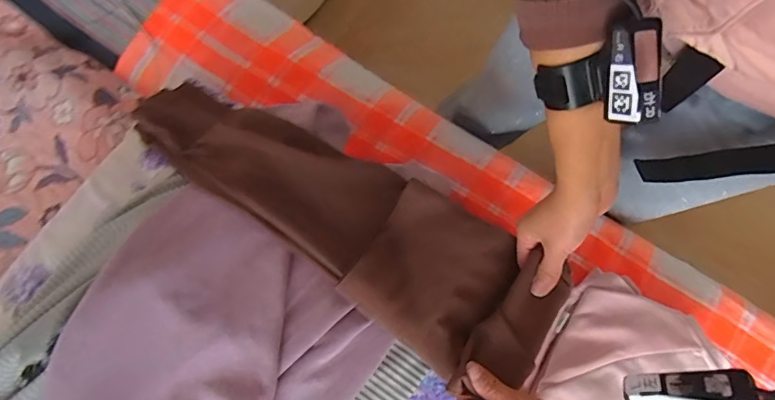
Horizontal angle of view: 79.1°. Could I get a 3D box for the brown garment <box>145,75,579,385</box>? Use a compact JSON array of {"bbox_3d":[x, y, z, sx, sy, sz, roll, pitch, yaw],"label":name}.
[{"bbox_3d":[-0.068,-0.006,0.486,0.509,0.074,0.137,31,81,17],"label":"brown garment"}]

